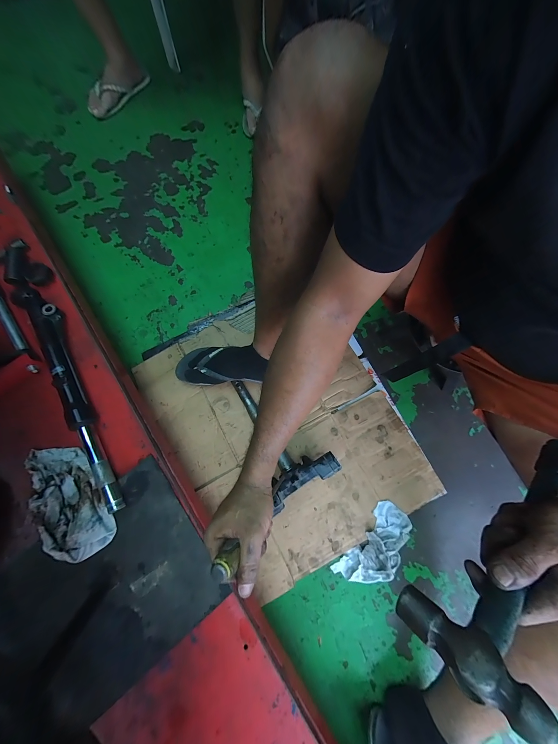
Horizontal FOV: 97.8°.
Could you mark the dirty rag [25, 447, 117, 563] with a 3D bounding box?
[{"bbox_3d":[-0.358,0.203,0.411,0.097,0.037,0.217,-39,79,-7],"label":"dirty rag"}]

